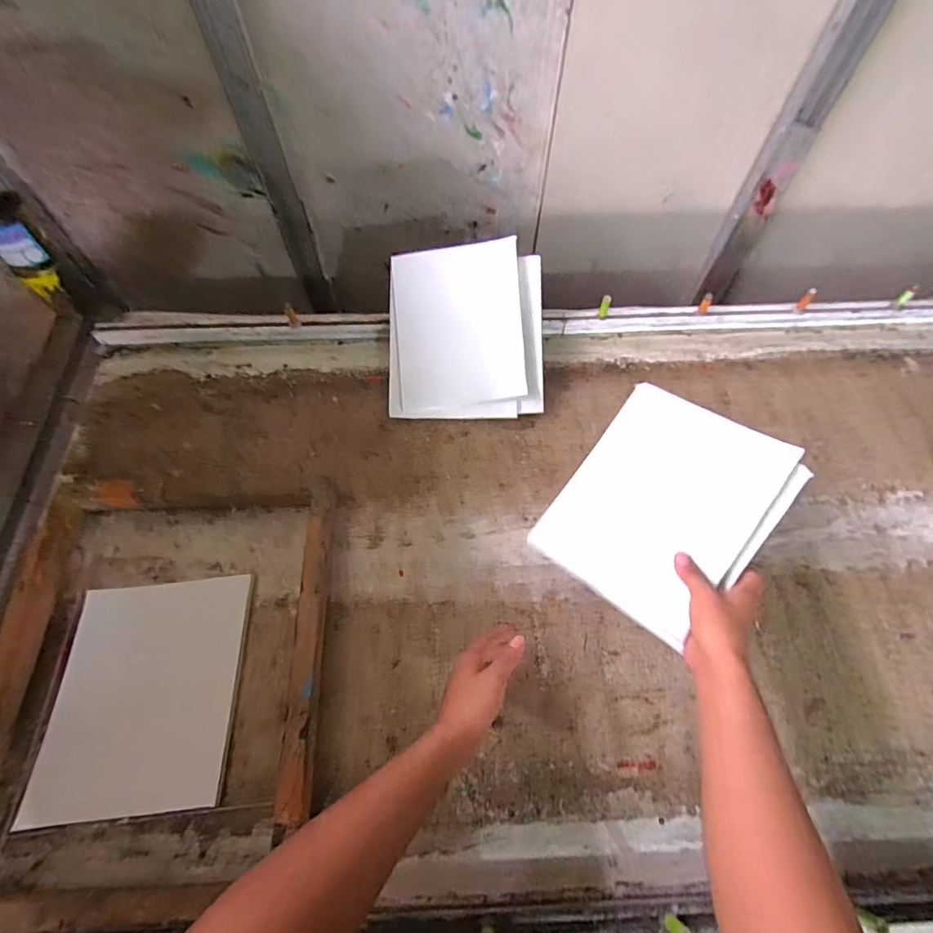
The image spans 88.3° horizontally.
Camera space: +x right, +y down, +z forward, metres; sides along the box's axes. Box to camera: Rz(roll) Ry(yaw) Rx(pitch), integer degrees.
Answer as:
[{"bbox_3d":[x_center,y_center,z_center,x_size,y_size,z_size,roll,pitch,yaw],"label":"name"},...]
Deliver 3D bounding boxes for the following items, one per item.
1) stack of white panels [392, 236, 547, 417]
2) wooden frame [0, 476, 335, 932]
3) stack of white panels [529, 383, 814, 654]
[{"bbox_3d":[-0.001,-0.228,0.815,0.255,0.020,0.287,-1,90,2],"label":"stack of white panels"},{"bbox_3d":[-0.397,0.251,0.616,0.420,0.066,0.511,-2,62,-1],"label":"wooden frame"},{"bbox_3d":[0.245,0.048,0.597,0.224,0.019,0.269,33,85,24],"label":"stack of white panels"}]

